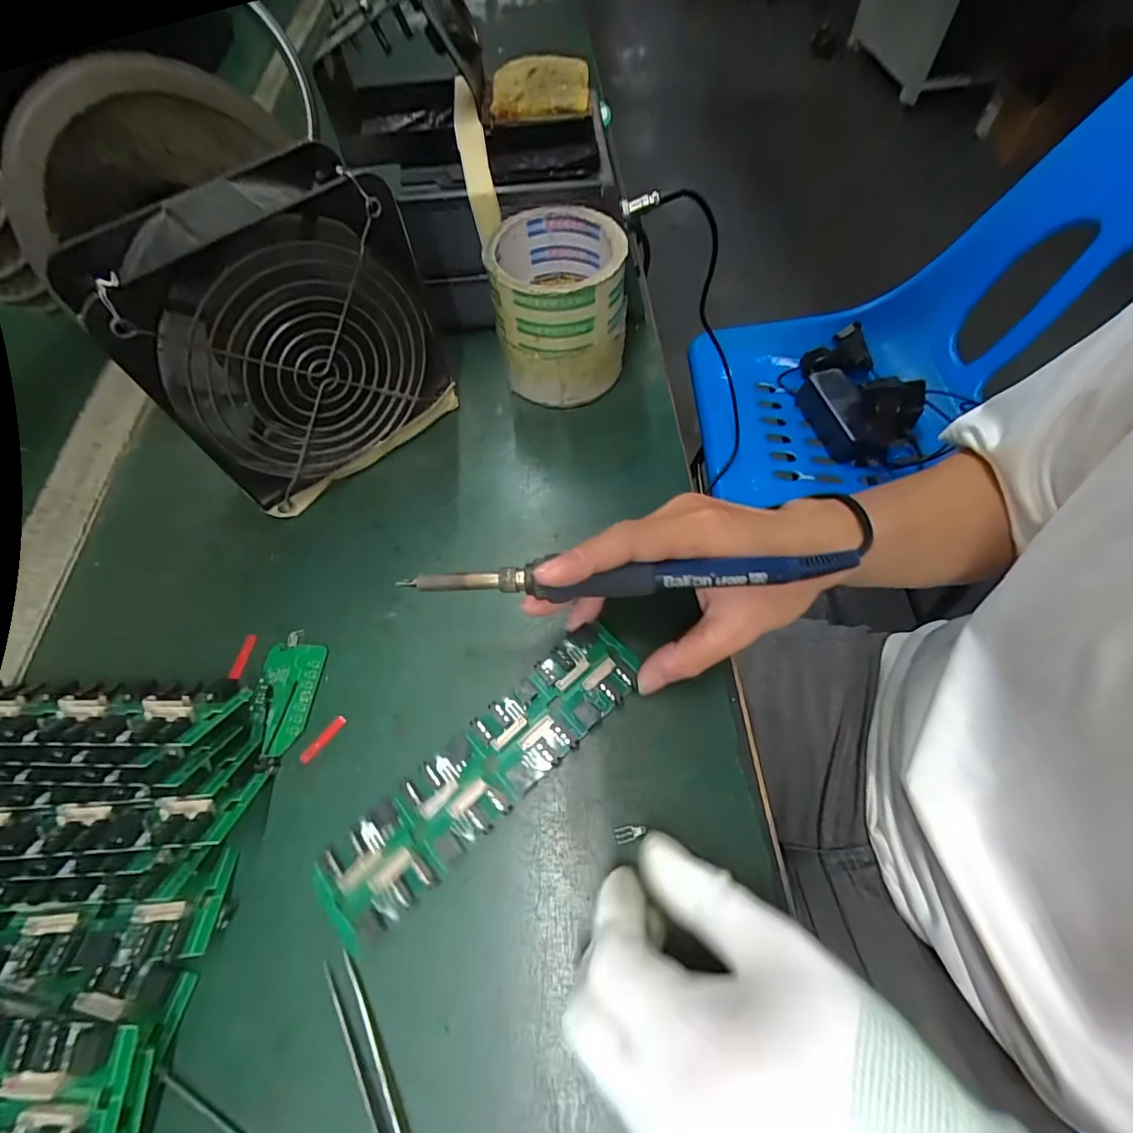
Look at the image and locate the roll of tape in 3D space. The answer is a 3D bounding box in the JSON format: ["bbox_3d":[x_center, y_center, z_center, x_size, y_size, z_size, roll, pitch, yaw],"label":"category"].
[{"bbox_3d":[-0.004,-0.172,0.343,0.082,0.094,0.083,-1,62,2],"label":"roll of tape"}]

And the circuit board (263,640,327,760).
[{"bbox_3d":[-0.152,0.070,0.270,0.032,0.004,0.059,0,62,3],"label":"circuit board"}]

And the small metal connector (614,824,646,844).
[{"bbox_3d":[0.030,0.124,0.232,0.014,0.004,0.007,-12,62,-4],"label":"small metal connector"}]

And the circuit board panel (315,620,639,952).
[{"bbox_3d":[-0.037,0.097,0.247,0.177,0.008,0.045,-40,67,-17],"label":"circuit board panel"}]

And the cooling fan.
[{"bbox_3d":[-0.154,-0.123,0.291,0.067,0.151,0.151,35,69,19],"label":"cooling fan"}]

